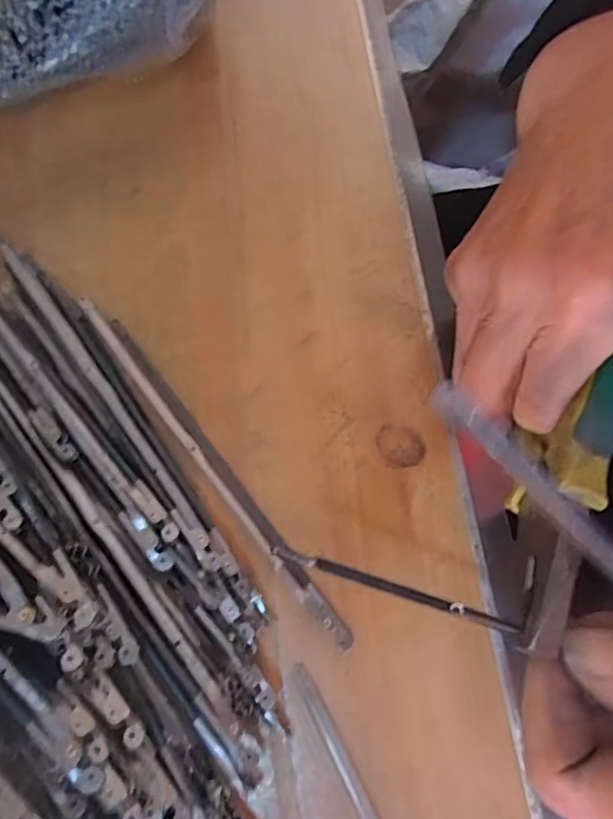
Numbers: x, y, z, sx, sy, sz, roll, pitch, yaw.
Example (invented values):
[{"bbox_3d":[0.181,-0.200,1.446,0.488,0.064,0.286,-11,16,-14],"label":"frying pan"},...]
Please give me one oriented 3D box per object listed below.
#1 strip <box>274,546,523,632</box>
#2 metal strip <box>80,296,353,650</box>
[{"bbox_3d":[0.026,0.050,0.163,0.075,0.004,0.004,21,72,-12],"label":"strip"},{"bbox_3d":[-0.043,0.020,0.246,0.009,0.005,0.183,-36,75,-11],"label":"metal strip"}]

